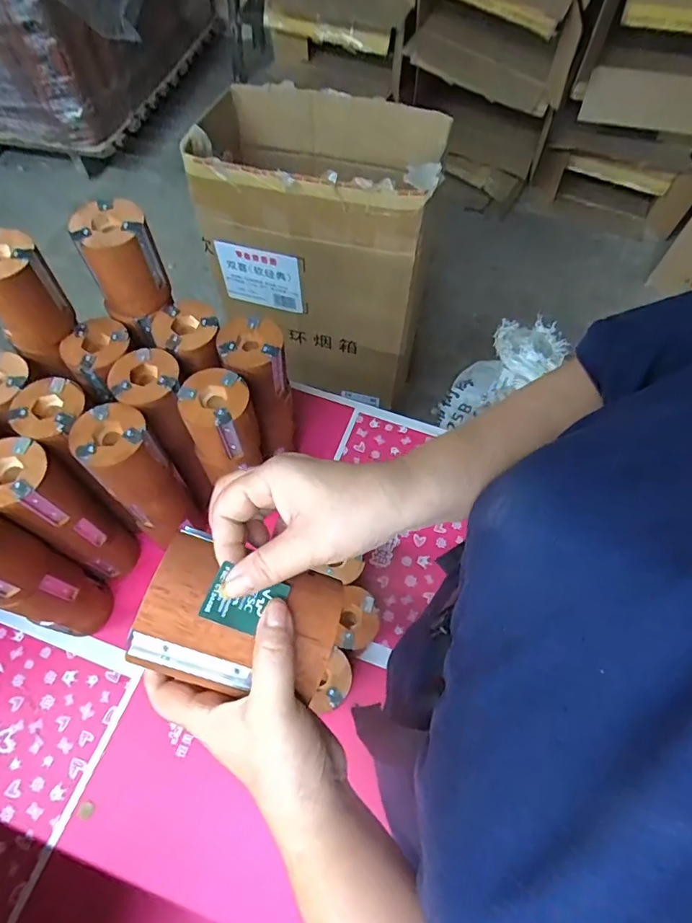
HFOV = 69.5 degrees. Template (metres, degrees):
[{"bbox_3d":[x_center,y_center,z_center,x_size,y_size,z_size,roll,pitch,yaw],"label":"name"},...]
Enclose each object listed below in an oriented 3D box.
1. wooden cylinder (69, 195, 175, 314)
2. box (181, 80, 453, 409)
[{"bbox_3d":[-0.255,-0.229,0.574,0.078,0.097,0.071,-19,65,-11],"label":"wooden cylinder"},{"bbox_3d":[-0.071,-0.473,1.140,0.476,0.558,0.290,14,63,5],"label":"box"}]

